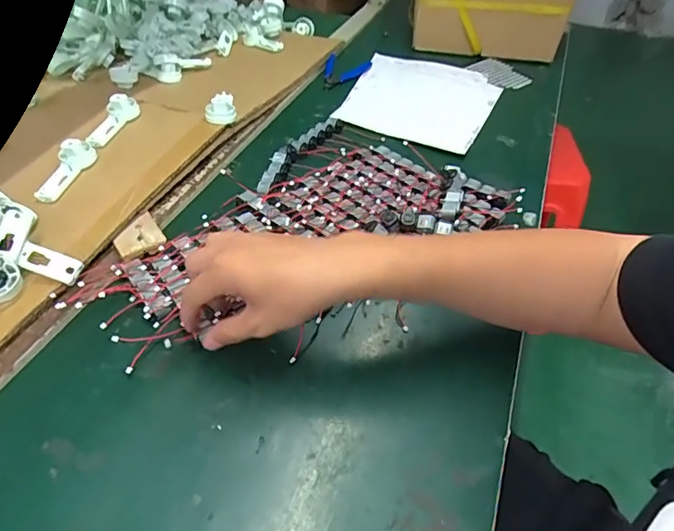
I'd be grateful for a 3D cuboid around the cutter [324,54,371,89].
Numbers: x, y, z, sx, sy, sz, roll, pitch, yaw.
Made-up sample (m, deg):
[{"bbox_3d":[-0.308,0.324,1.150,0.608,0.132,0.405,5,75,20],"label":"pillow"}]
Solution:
[{"bbox_3d":[0.018,-0.324,0.793,0.076,0.023,0.086,3,47,0],"label":"cutter"}]

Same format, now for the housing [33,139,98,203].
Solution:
[{"bbox_3d":[-0.312,-0.109,0.547,0.029,0.022,0.091,15,61,11],"label":"housing"}]

